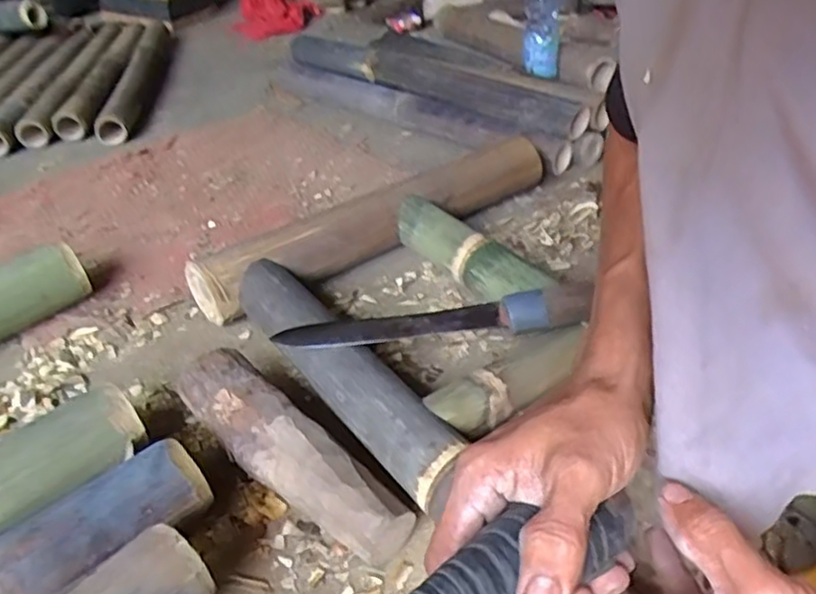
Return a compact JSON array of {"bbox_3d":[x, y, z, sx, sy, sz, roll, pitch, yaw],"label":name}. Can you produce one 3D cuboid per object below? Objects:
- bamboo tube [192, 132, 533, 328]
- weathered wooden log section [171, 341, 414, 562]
[{"bbox_3d":[-0.027,-0.093,0.848,0.491,0.092,0.070,-24,41,-28],"label":"bamboo tube"},{"bbox_3d":[-0.103,0.132,0.565,0.242,0.069,0.056,29,46,35],"label":"weathered wooden log section"}]

